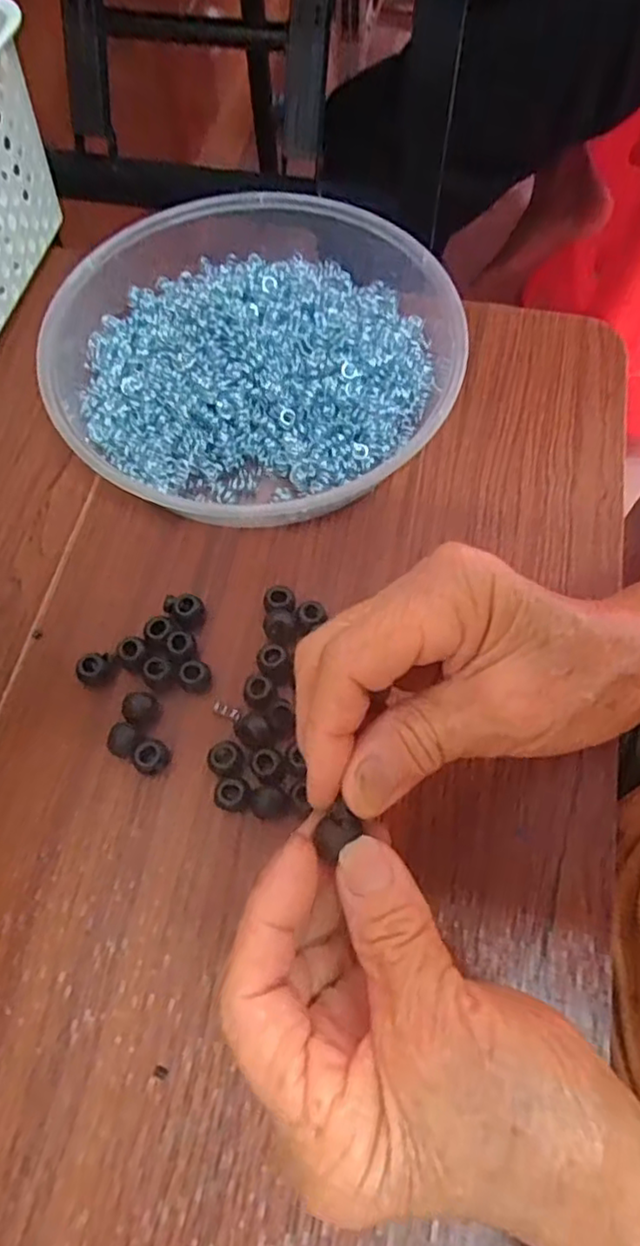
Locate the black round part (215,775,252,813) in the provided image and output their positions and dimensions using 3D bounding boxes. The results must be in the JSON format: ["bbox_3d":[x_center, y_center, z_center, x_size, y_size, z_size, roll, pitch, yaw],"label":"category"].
[{"bbox_3d":[-0.038,0.076,0.287,0.015,0.017,0.014,-1,66,2],"label":"black round part"}]

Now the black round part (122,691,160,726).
[{"bbox_3d":[-0.083,0.040,0.302,0.016,0.013,0.012,-35,69,-13],"label":"black round part"}]

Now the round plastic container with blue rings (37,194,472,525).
[{"bbox_3d":[-0.041,-0.159,0.366,0.219,0.051,0.208,-1,66,2],"label":"round plastic container with blue rings"}]

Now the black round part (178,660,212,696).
[{"bbox_3d":[-0.059,0.026,0.308,0.014,0.012,0.013,-1,66,2],"label":"black round part"}]

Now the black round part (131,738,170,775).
[{"bbox_3d":[-0.076,0.061,0.294,0.015,0.015,0.015,-1,66,2],"label":"black round part"}]

